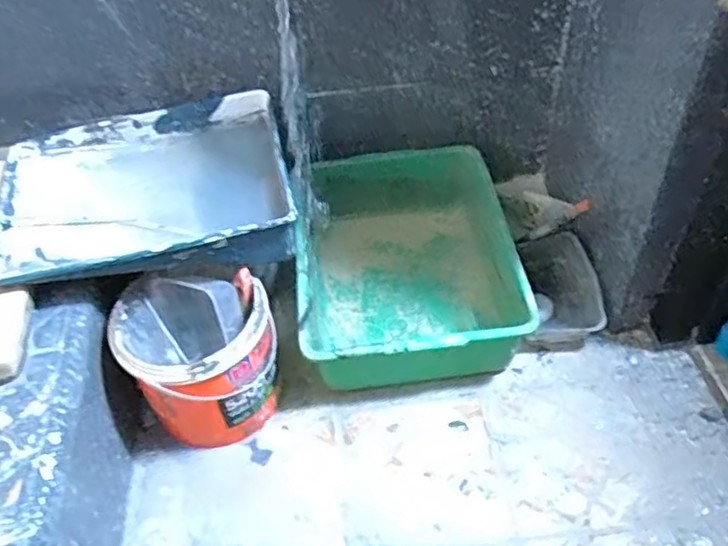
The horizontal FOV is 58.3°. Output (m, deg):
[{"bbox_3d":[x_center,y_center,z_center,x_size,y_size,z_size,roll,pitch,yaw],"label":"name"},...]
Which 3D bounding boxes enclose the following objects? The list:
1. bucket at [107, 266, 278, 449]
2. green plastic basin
[{"bbox_3d":[-0.208,0.111,0.851,0.172,0.206,0.170,-3,46,3],"label":"bucket"},{"bbox_3d":[0.068,-0.013,0.981,0.305,0.135,0.398,-4,46,2],"label":"green plastic basin"}]

